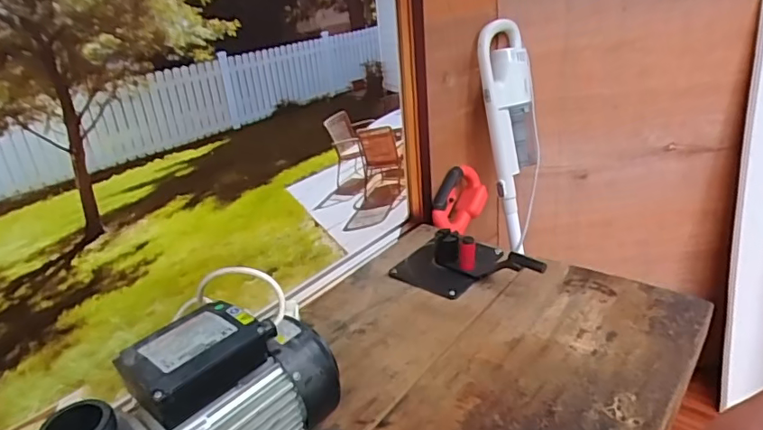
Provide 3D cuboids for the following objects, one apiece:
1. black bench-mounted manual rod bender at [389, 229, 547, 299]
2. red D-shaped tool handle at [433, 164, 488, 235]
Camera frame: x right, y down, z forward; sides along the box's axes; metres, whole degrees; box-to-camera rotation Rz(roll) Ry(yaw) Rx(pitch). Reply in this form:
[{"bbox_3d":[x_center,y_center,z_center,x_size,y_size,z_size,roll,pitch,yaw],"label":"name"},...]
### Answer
[{"bbox_3d":[0.162,0.081,1.029,0.283,0.076,0.176,1,25,13],"label":"black bench-mounted manual rod bender"},{"bbox_3d":[0.187,-0.035,1.306,0.164,0.138,0.072,-24,32,-33],"label":"red D-shaped tool handle"}]

